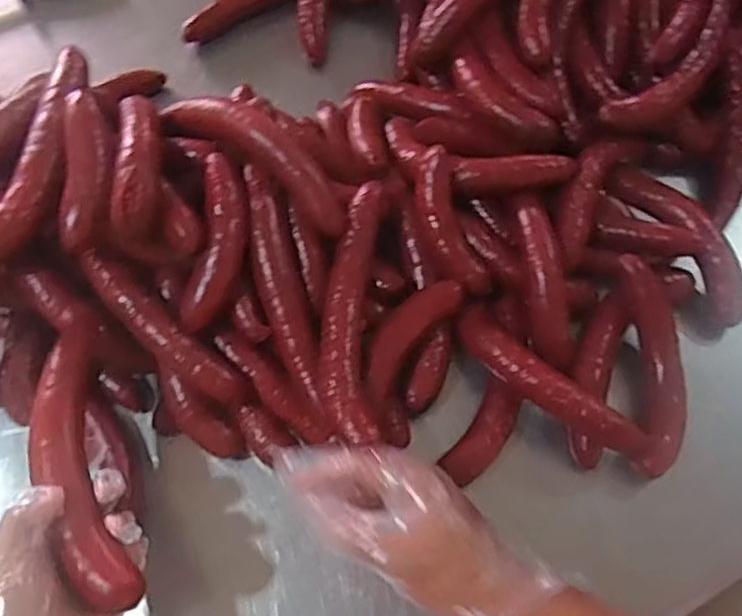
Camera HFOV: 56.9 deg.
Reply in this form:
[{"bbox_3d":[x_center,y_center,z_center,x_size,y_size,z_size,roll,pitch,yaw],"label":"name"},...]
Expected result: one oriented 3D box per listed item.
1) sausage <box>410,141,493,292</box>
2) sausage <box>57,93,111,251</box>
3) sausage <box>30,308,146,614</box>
[{"bbox_3d":[0.077,-0.085,0.697,0.048,0.030,0.153,-21,89,-10],"label":"sausage"},{"bbox_3d":[-0.255,-0.123,0.617,0.038,0.033,0.143,-1,81,-2],"label":"sausage"},{"bbox_3d":[-0.232,0.119,0.545,0.058,0.047,0.250,-18,61,-9],"label":"sausage"}]

